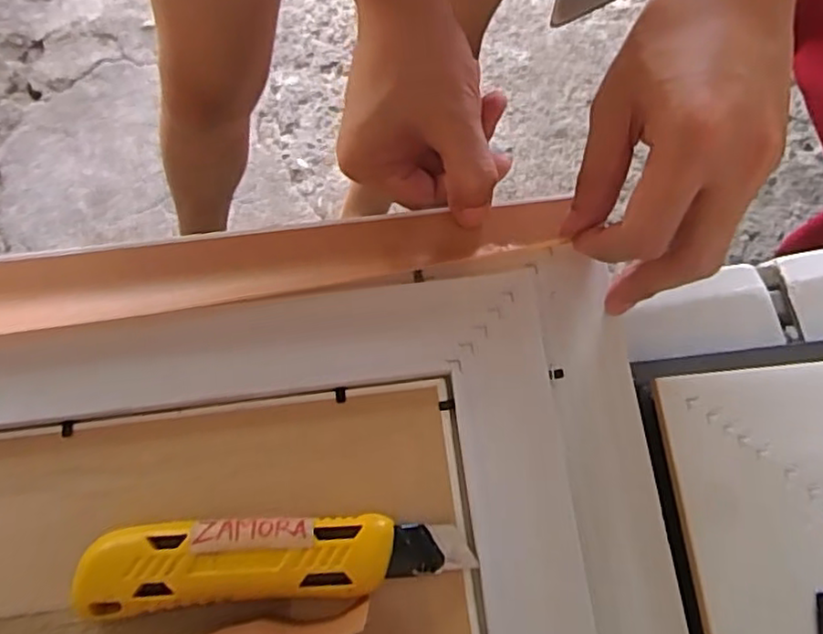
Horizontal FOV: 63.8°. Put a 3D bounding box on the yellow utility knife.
[{"bbox_3d":[-0.056,0.100,0.276,0.156,0.021,0.032,-4,71,-3],"label":"yellow utility knife"}]

